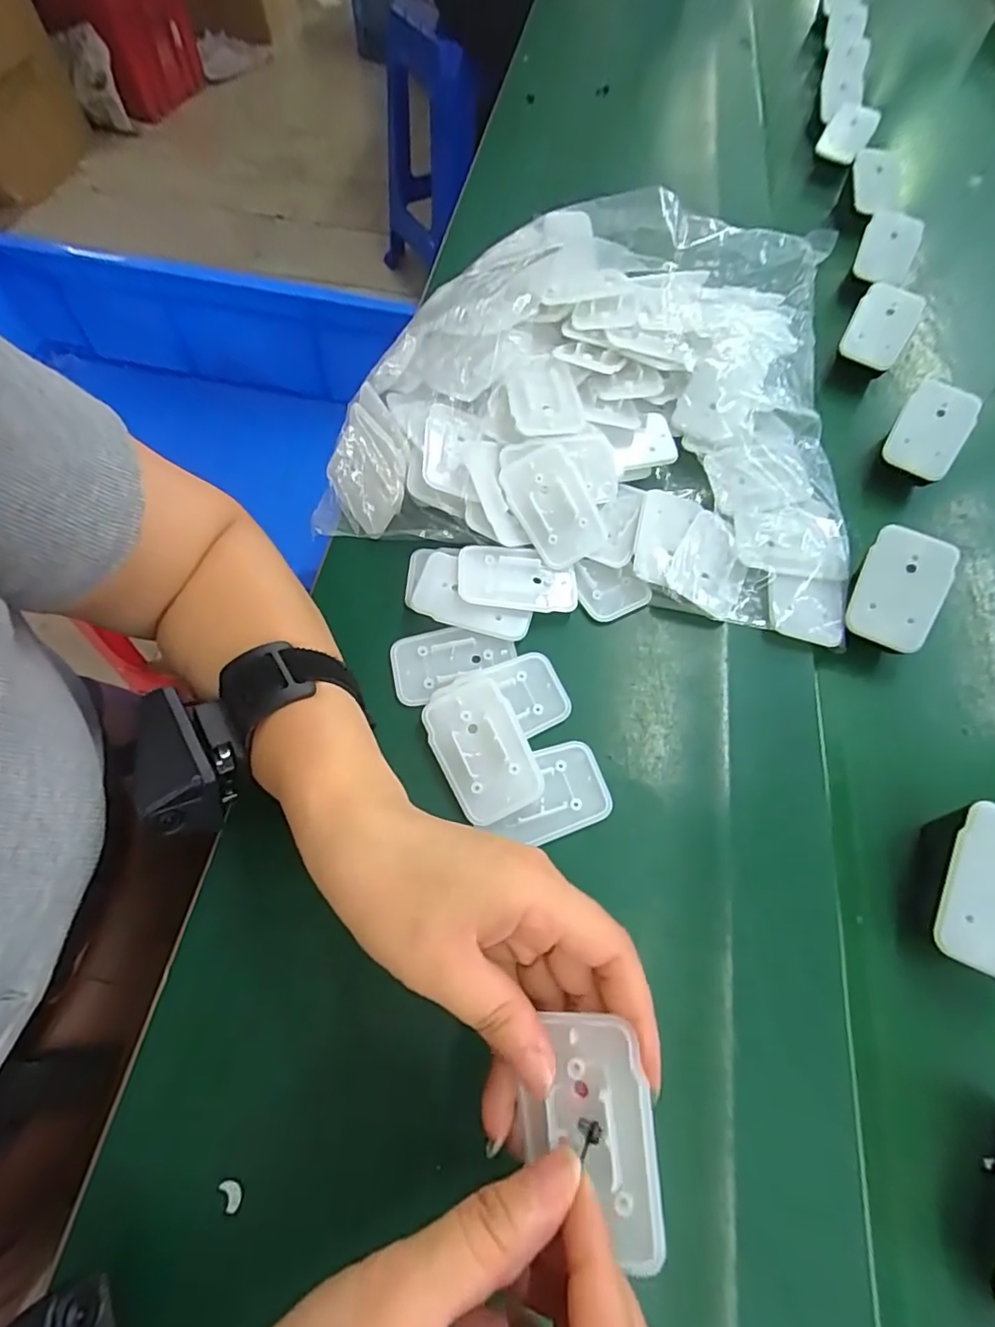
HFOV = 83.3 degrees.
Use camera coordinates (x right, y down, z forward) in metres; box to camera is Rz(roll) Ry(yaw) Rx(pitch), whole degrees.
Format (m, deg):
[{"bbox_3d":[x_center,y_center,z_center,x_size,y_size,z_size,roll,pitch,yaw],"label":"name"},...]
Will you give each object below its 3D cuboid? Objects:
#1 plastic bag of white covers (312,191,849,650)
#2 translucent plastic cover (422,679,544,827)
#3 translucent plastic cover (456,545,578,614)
[{"bbox_3d":[0.060,-0.187,0.368,0.318,0.074,0.326,7,65,0],"label":"plastic bag of white covers"},{"bbox_3d":[-0.008,0.044,0.285,0.042,0.010,0.069,-23,69,-13],"label":"translucent plastic cover"},{"bbox_3d":[0.012,-0.050,0.328,0.070,0.005,0.039,5,65,-1],"label":"translucent plastic cover"}]

